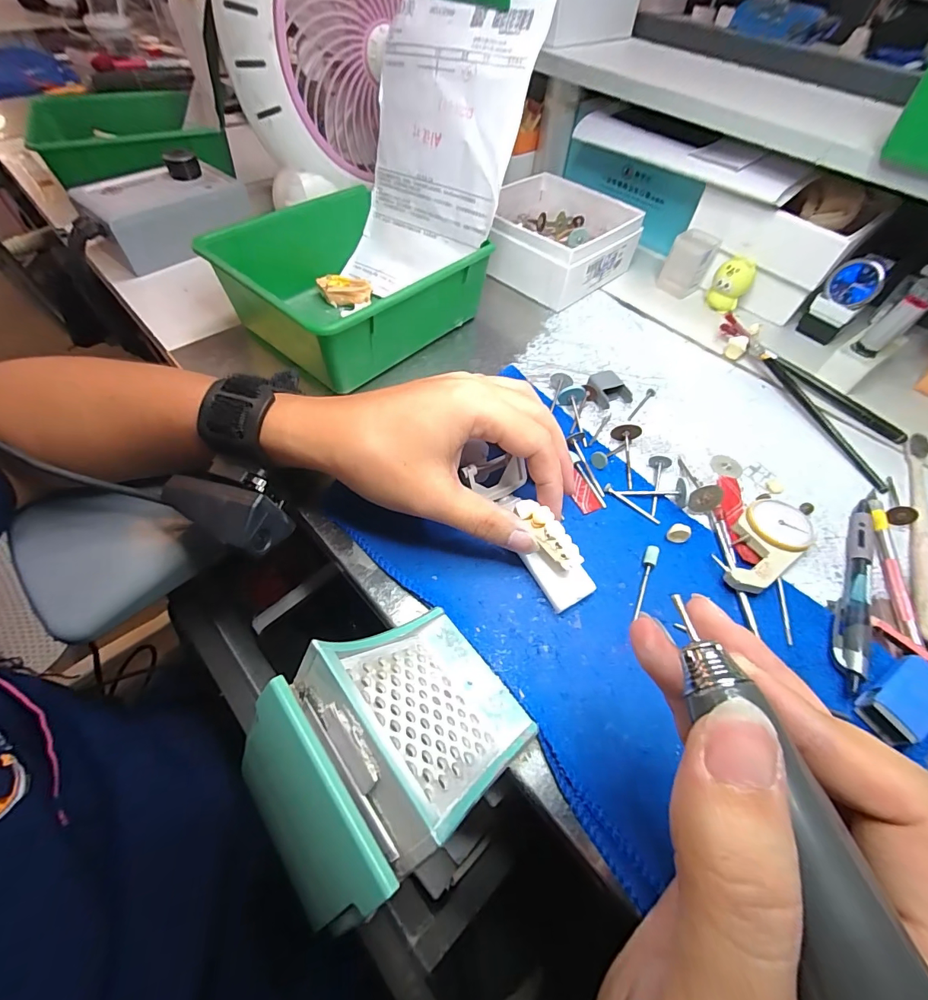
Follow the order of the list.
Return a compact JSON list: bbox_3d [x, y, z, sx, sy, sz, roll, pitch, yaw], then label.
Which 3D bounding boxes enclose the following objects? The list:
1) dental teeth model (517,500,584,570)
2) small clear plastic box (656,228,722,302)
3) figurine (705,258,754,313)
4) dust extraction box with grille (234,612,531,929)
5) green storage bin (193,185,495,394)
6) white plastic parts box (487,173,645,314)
[{"bbox_3d":[0.046,0.018,0.233,0.013,0.009,0.045,-33,69,-23],"label":"dental teeth model"},{"bbox_3d":[0.227,-0.239,0.433,0.041,0.048,0.029,25,58,12],"label":"small clear plastic box"},{"bbox_3d":[0.255,-0.207,0.408,0.033,0.043,0.021,31,59,16],"label":"figurine"},{"bbox_3d":[-0.030,0.093,0.168,0.109,0.069,0.077,-33,64,-23],"label":"dust extraction box with grille"},{"bbox_3d":[-0.090,-0.169,0.347,0.156,0.076,0.160,39,62,20],"label":"green storage bin"},{"bbox_3d":[0.089,-0.265,0.433,0.132,0.053,0.142,38,62,20],"label":"white plastic parts box"}]

